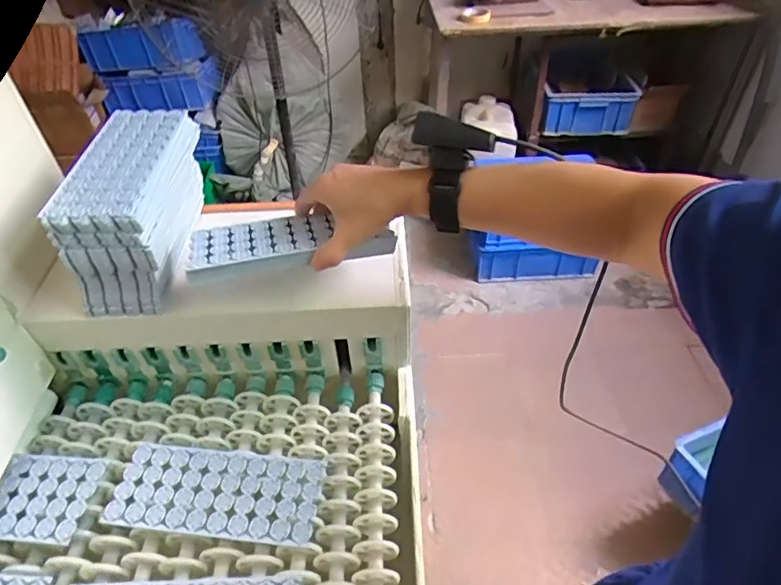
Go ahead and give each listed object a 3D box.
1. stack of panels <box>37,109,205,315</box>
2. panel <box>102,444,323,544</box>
[{"bbox_3d":[-0.278,-0.093,0.591,0.094,0.128,0.209,-4,44,-1],"label":"stack of panels"},{"bbox_3d":[-0.168,0.196,0.523,0.198,0.016,0.082,4,45,7],"label":"panel"}]

